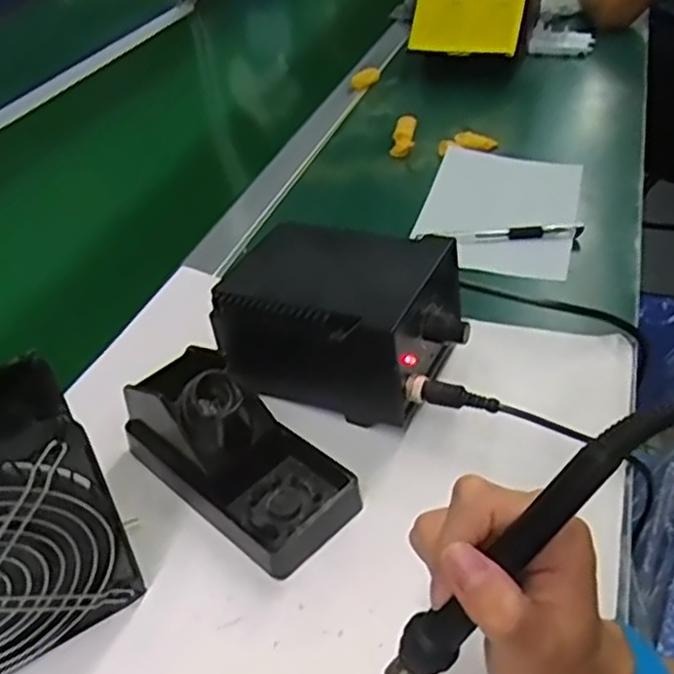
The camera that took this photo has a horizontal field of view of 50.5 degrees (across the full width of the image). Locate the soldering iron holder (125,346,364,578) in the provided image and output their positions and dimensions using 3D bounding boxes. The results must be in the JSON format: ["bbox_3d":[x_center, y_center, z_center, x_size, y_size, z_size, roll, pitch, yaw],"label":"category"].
[{"bbox_3d":[-0.063,0.062,0.441,0.089,0.066,0.159,-31,46,-29],"label":"soldering iron holder"}]

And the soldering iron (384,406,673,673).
[{"bbox_3d":[0.055,0.101,0.275,0.023,0.206,0.019,18,25,-38],"label":"soldering iron"}]

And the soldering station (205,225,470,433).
[{"bbox_3d":[0.006,-0.014,0.505,0.158,0.086,0.120,12,42,20],"label":"soldering station"}]

